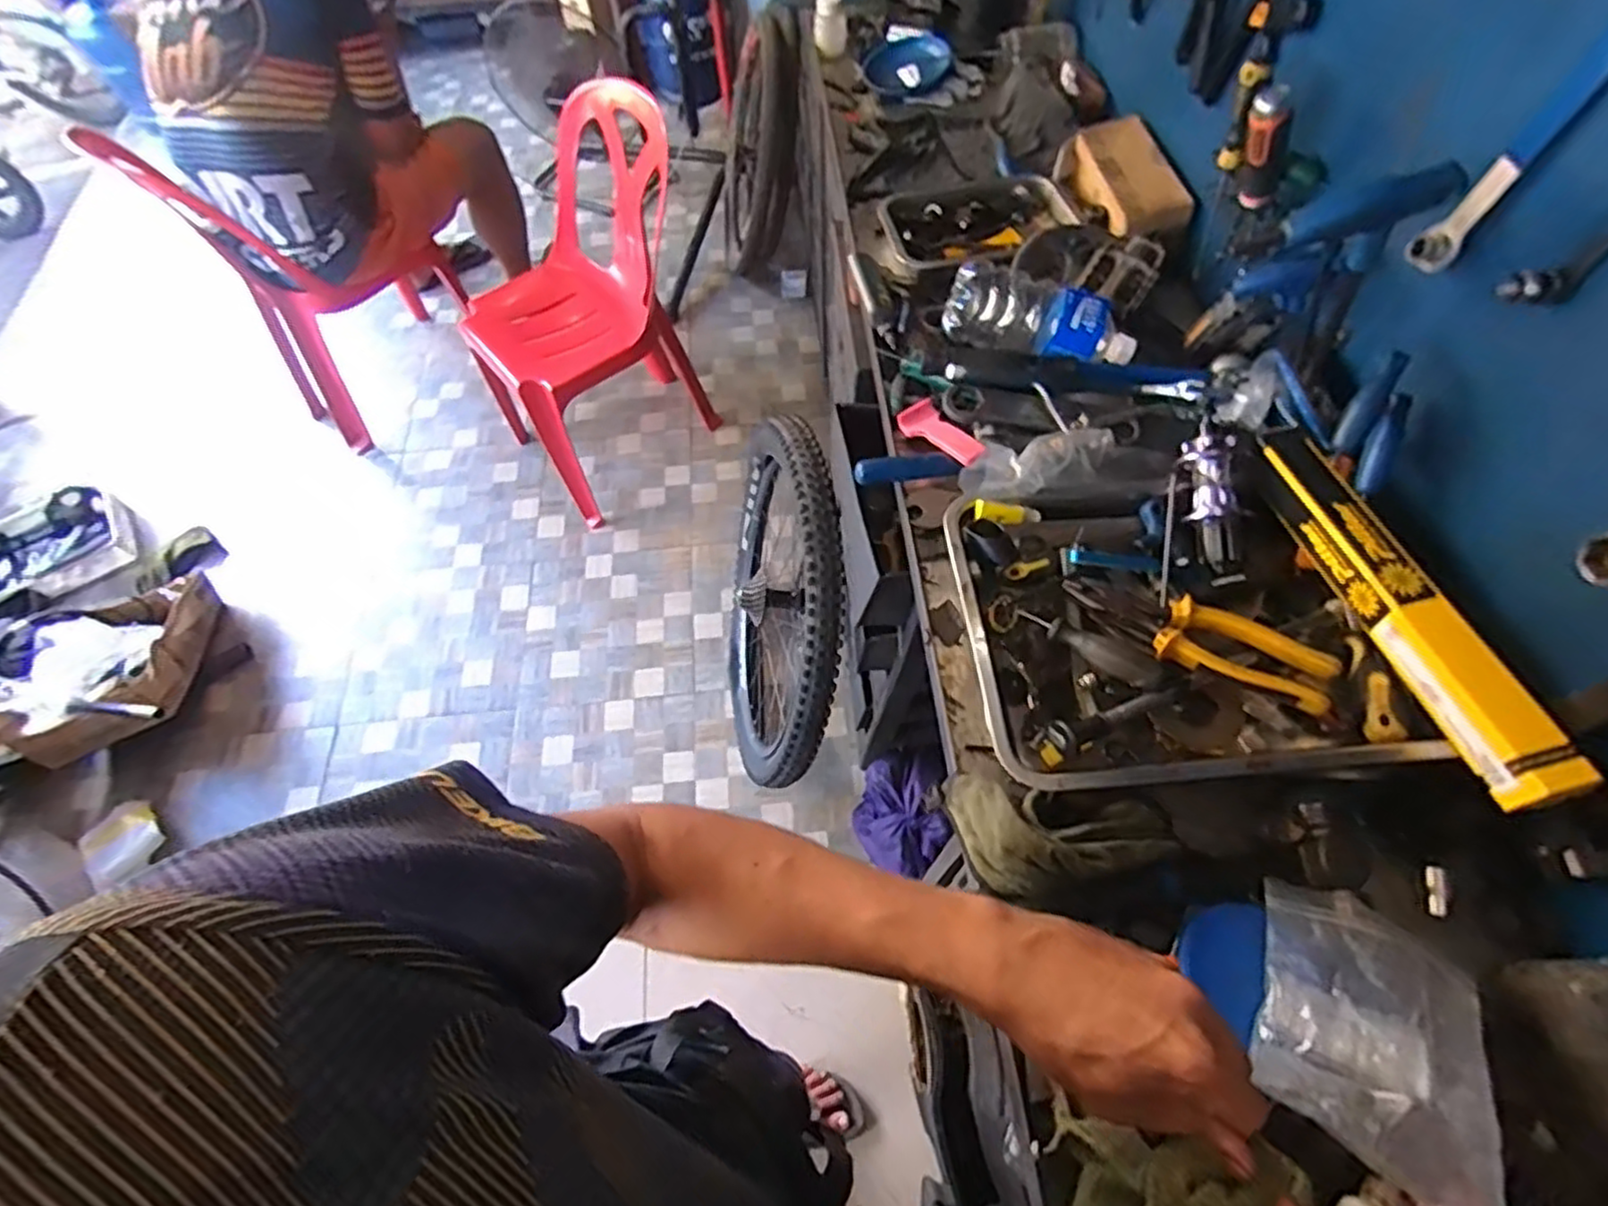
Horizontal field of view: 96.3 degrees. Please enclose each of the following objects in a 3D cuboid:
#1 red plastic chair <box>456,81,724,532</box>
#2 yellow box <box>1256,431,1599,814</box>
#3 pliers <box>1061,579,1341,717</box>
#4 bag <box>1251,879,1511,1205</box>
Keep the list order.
[{"bbox_3d":[-0.509,-0.675,1.695,0.493,0.771,0.493,-34,65,-16],"label":"red plastic chair"},{"bbox_3d":[0.478,-0.006,0.586,0.051,0.050,0.345,-14,61,-5],"label":"yellow box"},{"bbox_3d":[0.321,0.026,0.600,0.204,0.028,0.060,26,62,28],"label":"pliers"},{"bbox_3d":[0.387,0.288,0.482,0.140,0.069,0.178,25,64,15],"label":"bag"}]

